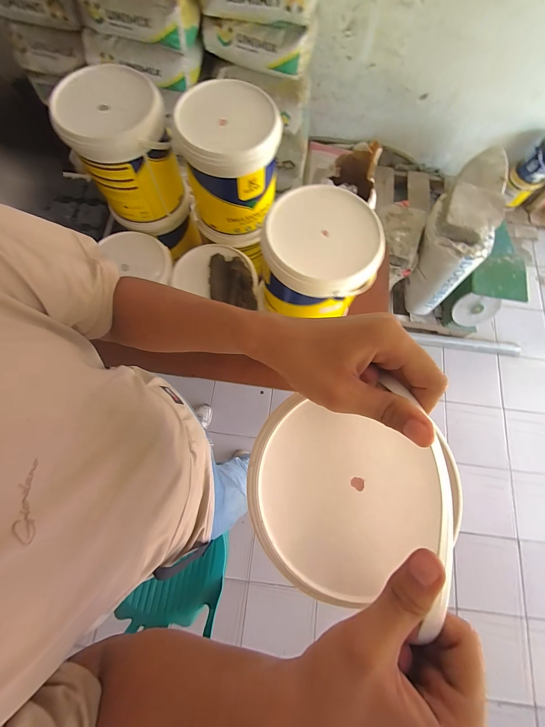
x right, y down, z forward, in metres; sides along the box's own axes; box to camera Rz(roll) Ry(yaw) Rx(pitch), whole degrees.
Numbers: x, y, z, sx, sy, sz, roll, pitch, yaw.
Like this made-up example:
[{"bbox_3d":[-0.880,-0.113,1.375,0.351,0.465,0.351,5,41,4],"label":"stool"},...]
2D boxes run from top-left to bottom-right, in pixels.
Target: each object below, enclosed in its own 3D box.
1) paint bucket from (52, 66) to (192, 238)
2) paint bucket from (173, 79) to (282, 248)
[{"bbox_3d":[-0.282,-0.404,0.593,0.173,0.240,0.177,0,74,-2],"label":"paint bucket"},{"bbox_3d":[-0.072,-0.380,0.574,0.166,0.207,0.163,0,74,-2],"label":"paint bucket"}]

